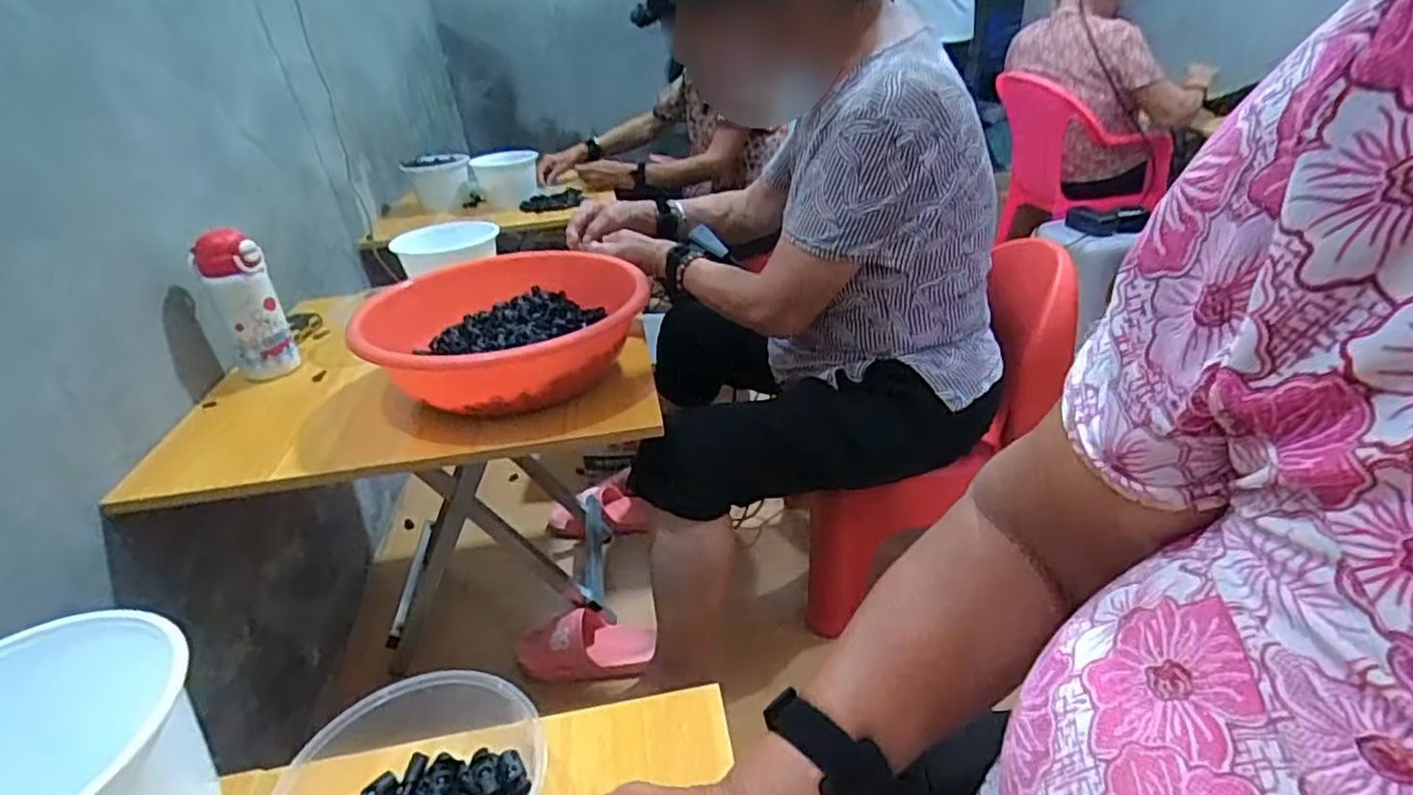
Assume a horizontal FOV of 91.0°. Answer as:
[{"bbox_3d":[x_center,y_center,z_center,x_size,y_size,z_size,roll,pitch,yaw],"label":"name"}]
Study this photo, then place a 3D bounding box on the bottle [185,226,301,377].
[{"bbox_3d":[-0.600,-0.124,0.902,0.071,0.191,0.065,-30,38,-36],"label":"bottle"}]

